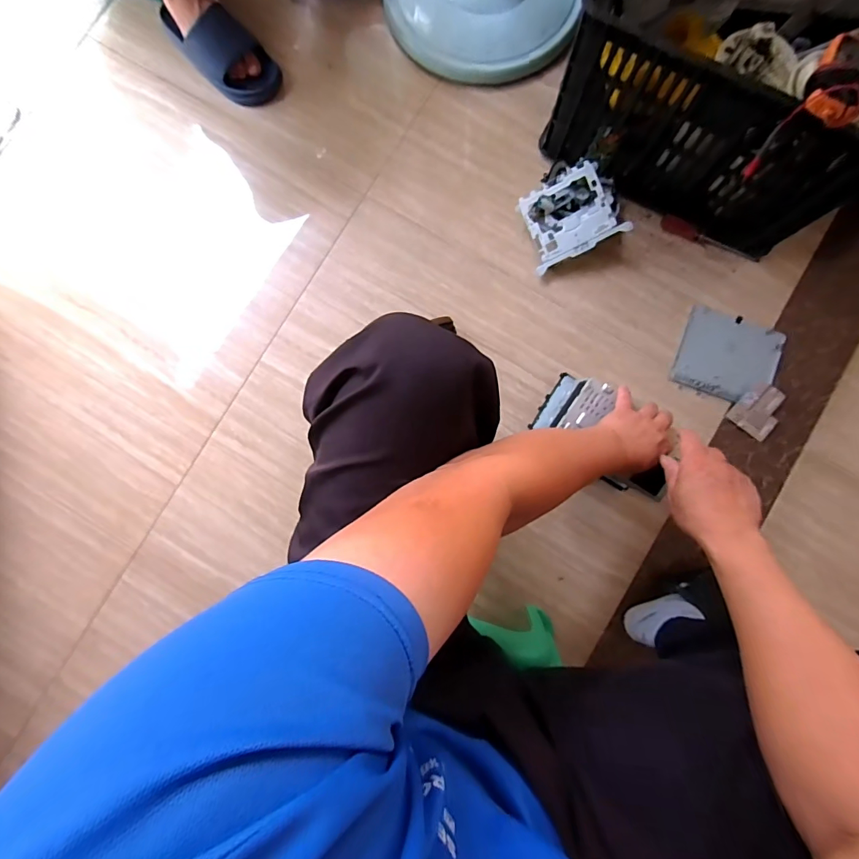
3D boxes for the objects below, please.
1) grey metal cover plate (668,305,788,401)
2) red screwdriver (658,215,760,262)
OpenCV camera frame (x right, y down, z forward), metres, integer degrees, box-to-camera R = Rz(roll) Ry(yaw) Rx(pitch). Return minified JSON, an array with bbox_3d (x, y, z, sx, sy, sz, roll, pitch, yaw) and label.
[{"bbox_3d":[0.553,-0.136,0.816,0.174,0.011,0.153,19,85,3],"label":"grey metal cover plate"},{"bbox_3d":[0.526,-0.351,0.830,0.192,0.028,0.025,25,85,4],"label":"red screwdriver"}]

